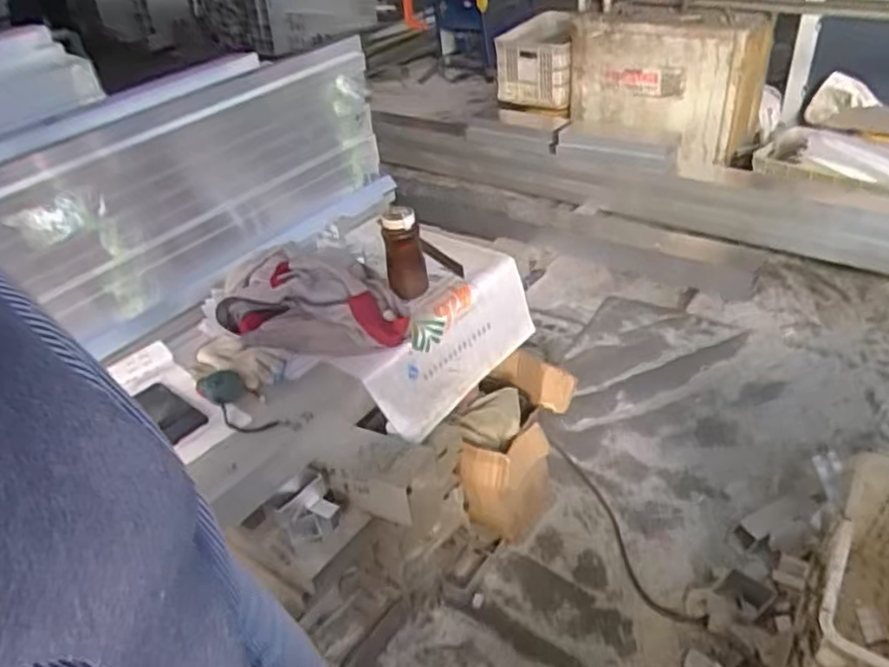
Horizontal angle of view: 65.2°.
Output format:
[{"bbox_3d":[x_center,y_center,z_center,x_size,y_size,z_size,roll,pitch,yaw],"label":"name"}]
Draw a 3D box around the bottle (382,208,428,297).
[{"bbox_3d":[-0.080,-0.161,1.399,0.080,0.191,0.077,-7,37,-2],"label":"bottle"}]

